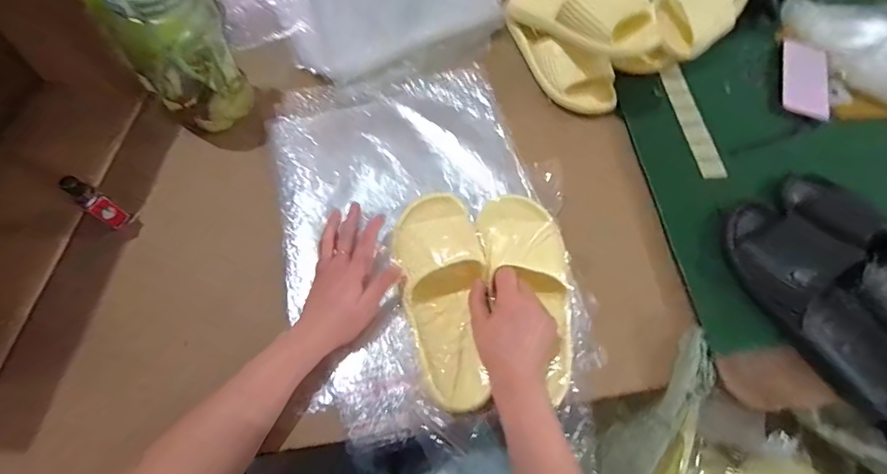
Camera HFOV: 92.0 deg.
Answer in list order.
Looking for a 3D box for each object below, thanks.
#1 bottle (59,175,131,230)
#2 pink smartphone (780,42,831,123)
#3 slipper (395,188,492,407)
[{"bbox_3d":[-0.394,-0.035,0.491,0.018,0.102,0.024,29,68,9],"label":"bottle"},{"bbox_3d":[0.586,-0.256,0.688,0.070,0.009,0.157,20,67,5],"label":"pink smartphone"},{"bbox_3d":[0.000,0.060,0.481,0.095,0.062,0.250,-6,73,-6],"label":"slipper"}]

